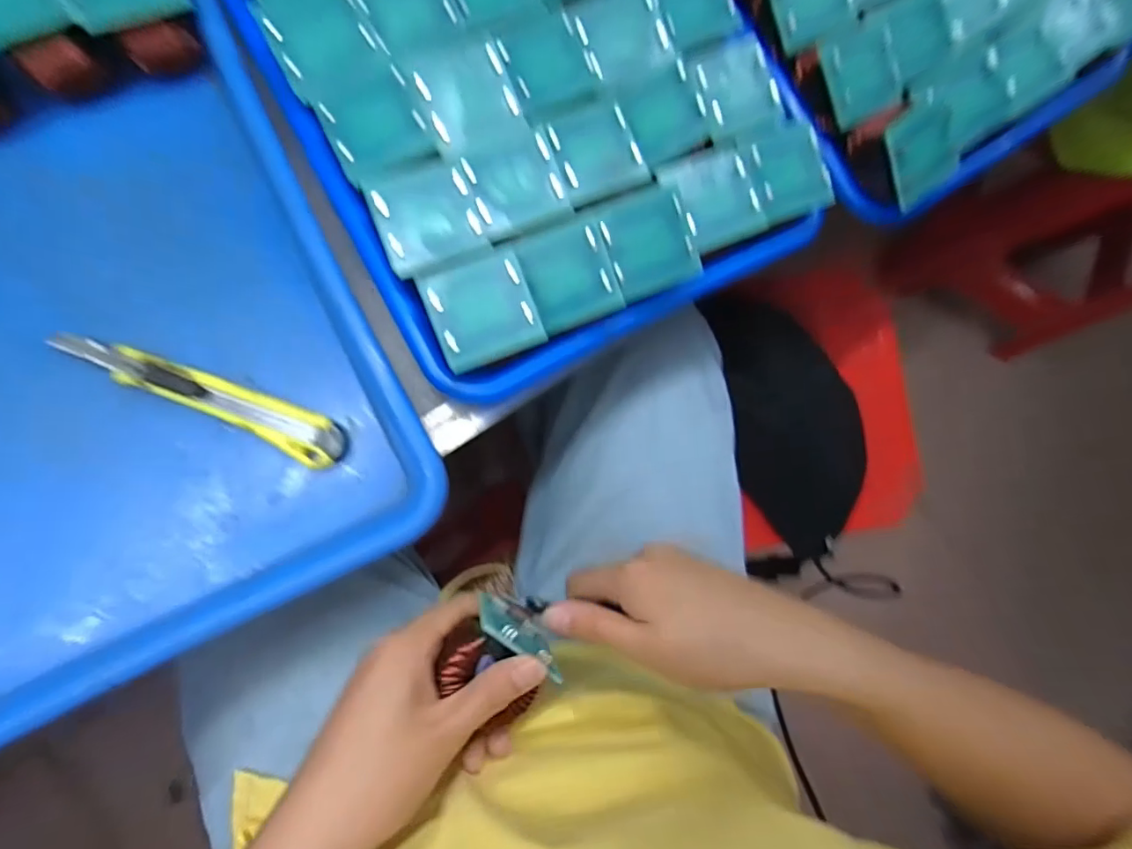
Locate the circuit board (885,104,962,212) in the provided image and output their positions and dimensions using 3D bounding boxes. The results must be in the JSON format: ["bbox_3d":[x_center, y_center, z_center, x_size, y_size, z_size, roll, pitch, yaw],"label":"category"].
[{"bbox_3d":[0.202,-0.154,0.307,0.048,0.005,0.047,-34,110,-10],"label":"circuit board"}]

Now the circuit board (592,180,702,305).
[{"bbox_3d":[0.041,-0.091,0.268,0.048,0.010,0.050,-23,87,-11],"label":"circuit board"}]

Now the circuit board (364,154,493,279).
[{"bbox_3d":[-0.066,-0.099,0.254,0.046,0.006,0.051,-26,88,-11],"label":"circuit board"}]

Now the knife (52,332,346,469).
[{"bbox_3d":[-0.177,-0.016,0.266,0.142,0.010,0.023,25,80,-5],"label":"knife"}]

